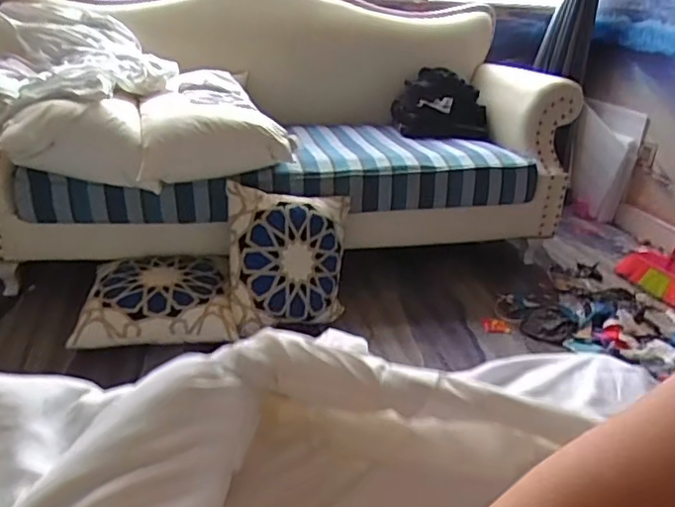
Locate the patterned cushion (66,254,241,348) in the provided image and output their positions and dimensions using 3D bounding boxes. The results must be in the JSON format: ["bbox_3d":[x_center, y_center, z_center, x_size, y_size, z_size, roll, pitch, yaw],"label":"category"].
[{"bbox_3d":[-0.480,0.109,1.567,0.394,0.093,0.323,-1,25,-9],"label":"patterned cushion"}]

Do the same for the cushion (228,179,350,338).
[{"bbox_3d":[-0.121,0.019,1.581,0.345,0.399,0.110,7,-14,-30],"label":"cushion"}]

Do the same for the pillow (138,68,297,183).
[{"bbox_3d":[-0.407,-0.419,1.795,0.403,0.183,0.577,-6,26,-18],"label":"pillow"}]

